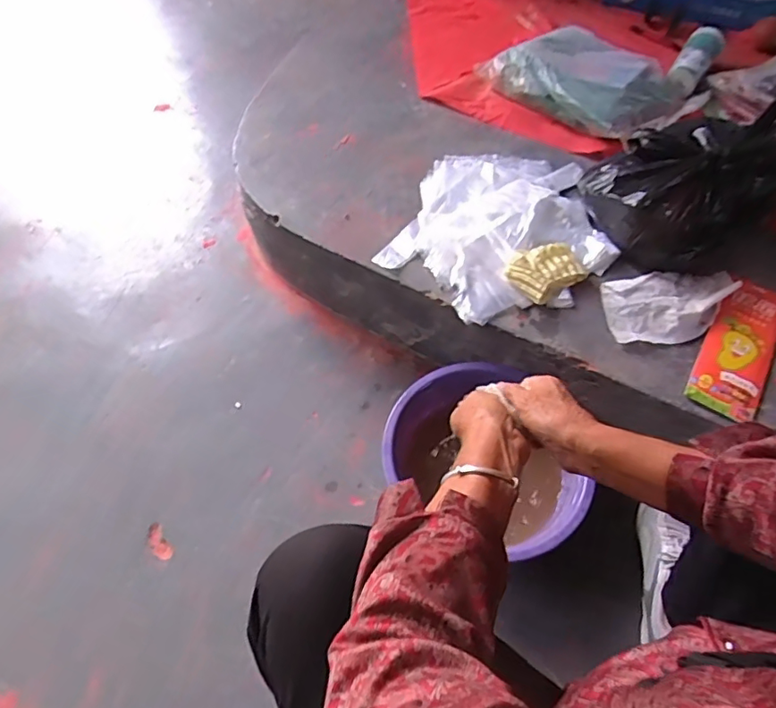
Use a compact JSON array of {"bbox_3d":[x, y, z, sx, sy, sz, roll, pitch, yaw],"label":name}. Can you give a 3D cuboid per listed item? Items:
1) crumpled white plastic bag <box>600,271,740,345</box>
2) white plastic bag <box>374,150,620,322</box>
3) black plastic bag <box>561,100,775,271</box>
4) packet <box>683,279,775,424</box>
[{"bbox_3d":[0.421,-0.075,0.805,0.191,0.015,0.117,0,59,-1],"label":"crumpled white plastic bag"},{"bbox_3d":[0.193,-0.208,0.869,0.331,0.046,0.380,21,56,12],"label":"white plastic bag"},{"bbox_3d":[0.482,-0.289,0.823,0.310,0.178,0.222,-29,63,-17],"label":"black plastic bag"},{"bbox_3d":[0.505,-0.012,0.778,0.093,0.015,0.245,32,61,12],"label":"packet"}]

